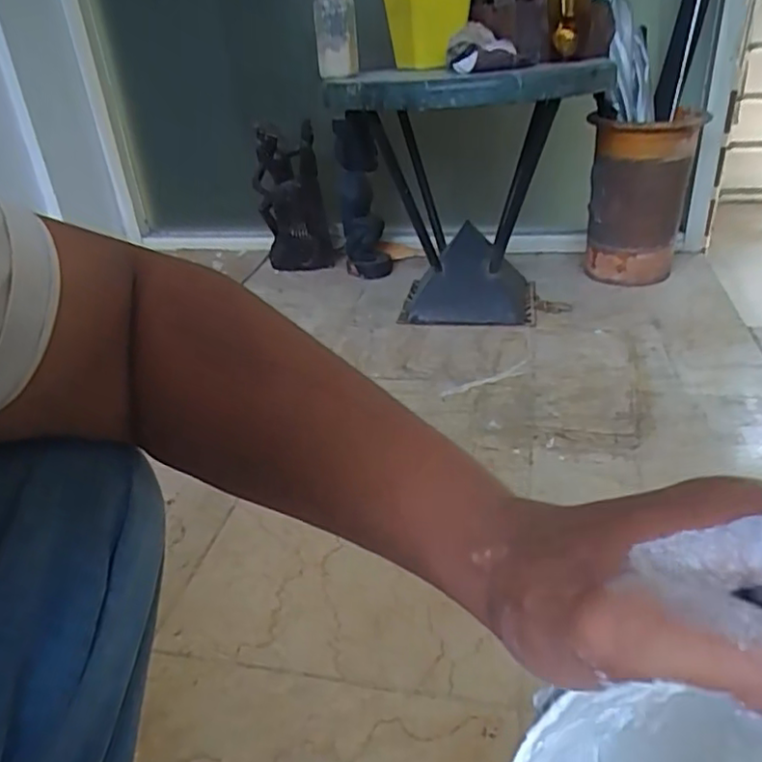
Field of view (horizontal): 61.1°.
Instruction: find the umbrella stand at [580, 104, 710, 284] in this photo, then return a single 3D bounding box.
[{"bbox_3d":[0.579,-0.388,1.449,0.219,0.377,0.222,6,31,17],"label":"umbrella stand"}]

